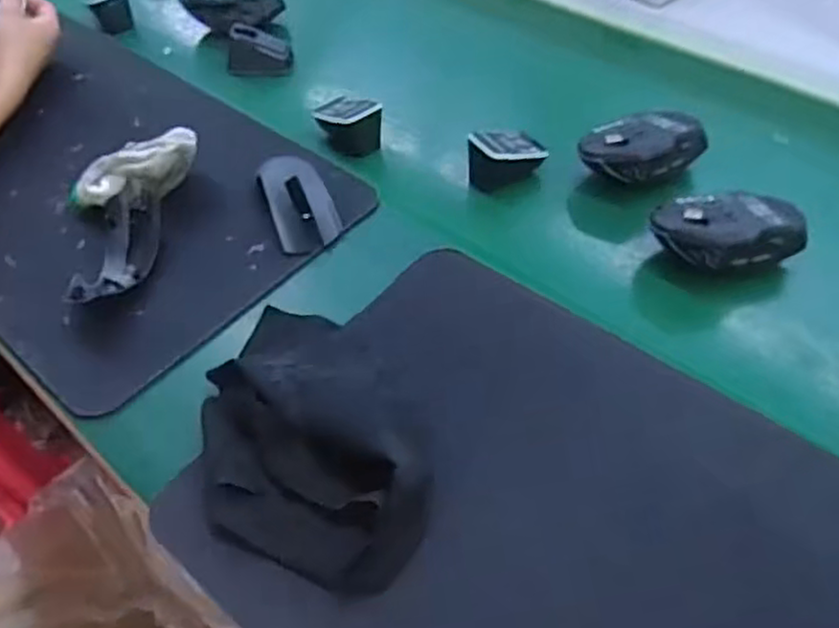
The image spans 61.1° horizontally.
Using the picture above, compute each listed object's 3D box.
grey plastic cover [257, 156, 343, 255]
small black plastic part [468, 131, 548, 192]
[{"bbox_3d":[-0.102,-0.094,0.594,0.050,0.028,0.093,-19,51,-15],"label":"grey plastic cover"},{"bbox_3d":[0.076,-0.138,0.625,0.070,0.030,0.047,-19,51,-15],"label":"small black plastic part"}]

